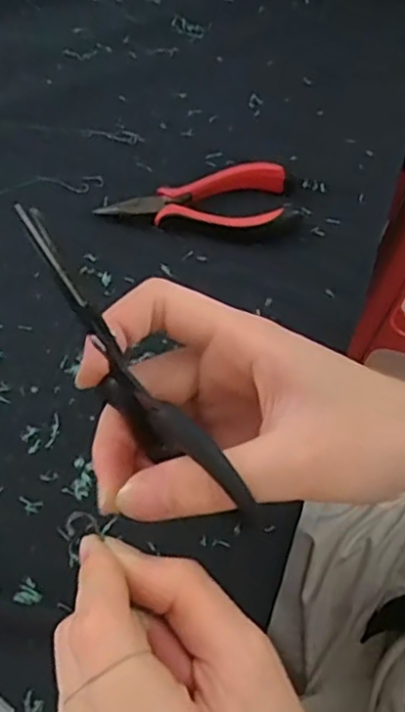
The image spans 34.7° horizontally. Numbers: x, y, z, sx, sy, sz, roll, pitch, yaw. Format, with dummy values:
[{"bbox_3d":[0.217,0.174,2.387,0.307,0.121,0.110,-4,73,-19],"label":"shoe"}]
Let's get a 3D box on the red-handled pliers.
[{"bbox_3d":[-0.006,-0.096,0.388,0.107,0.016,0.044,4,62,4],"label":"red-handled pliers"}]

